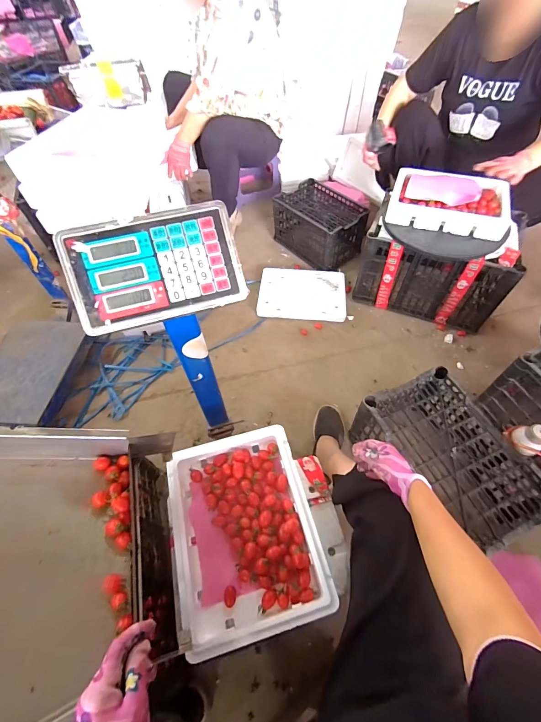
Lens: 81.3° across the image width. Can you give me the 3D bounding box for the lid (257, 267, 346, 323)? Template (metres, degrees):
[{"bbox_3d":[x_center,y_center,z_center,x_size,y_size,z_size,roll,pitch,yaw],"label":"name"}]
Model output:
[{"bbox_3d":[0.132,-0.286,1.309,0.347,0.024,0.277,4,56,5],"label":"lid"}]

